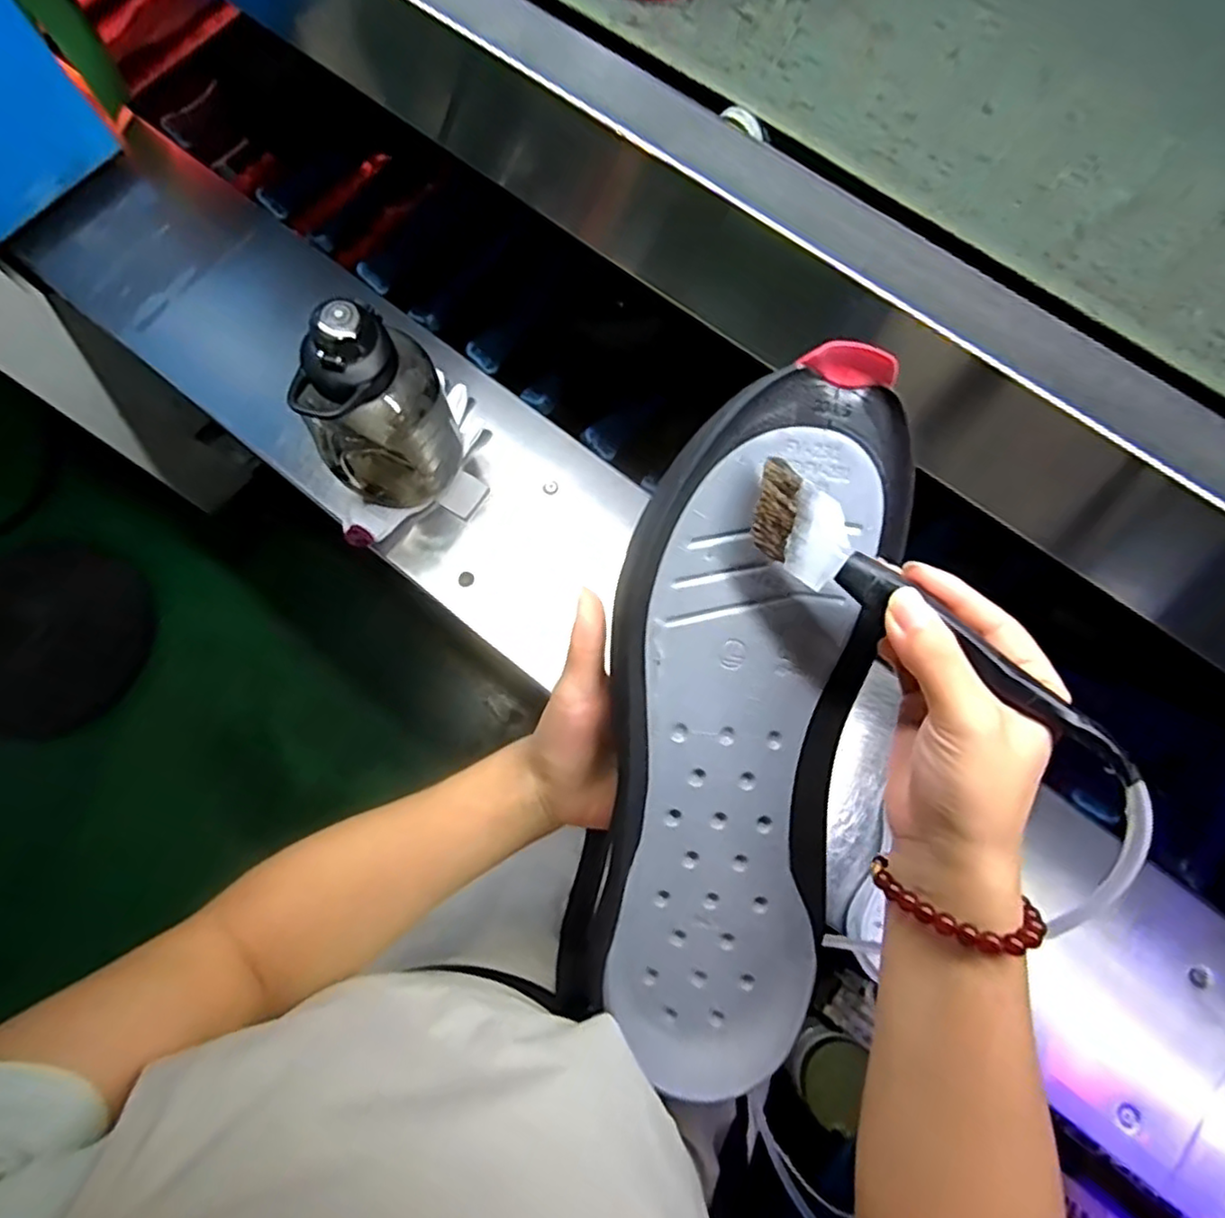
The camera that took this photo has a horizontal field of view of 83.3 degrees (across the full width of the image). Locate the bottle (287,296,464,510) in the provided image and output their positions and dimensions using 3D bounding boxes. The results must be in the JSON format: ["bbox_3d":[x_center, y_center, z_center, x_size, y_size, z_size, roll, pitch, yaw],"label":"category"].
[{"bbox_3d":[-0.218,-0.185,0.652,0.124,0.208,0.098,-22,76,-7],"label":"bottle"}]

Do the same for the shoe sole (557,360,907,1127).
[{"bbox_3d":[0.055,0.056,0.316,0.114,0.038,0.333,10,96,1],"label":"shoe sole"}]

